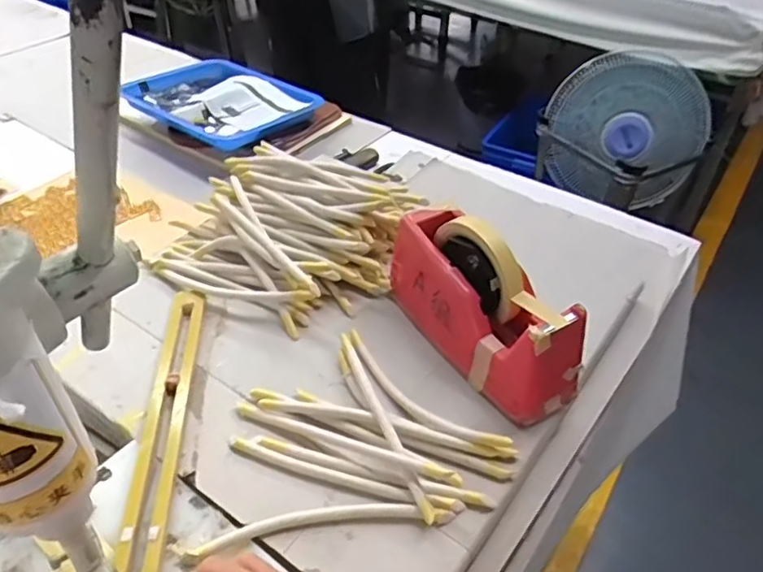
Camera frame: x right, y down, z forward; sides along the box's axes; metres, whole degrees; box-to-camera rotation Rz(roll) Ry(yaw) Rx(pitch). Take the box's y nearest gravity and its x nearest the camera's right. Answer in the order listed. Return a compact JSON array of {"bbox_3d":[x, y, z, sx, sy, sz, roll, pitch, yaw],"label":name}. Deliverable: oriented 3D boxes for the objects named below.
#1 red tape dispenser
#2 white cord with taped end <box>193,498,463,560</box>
[{"bbox_3d":[0.088,0.008,0.543,0.071,0.116,0.202,-24,48,-27],"label":"red tape dispenser"},{"bbox_3d":[-0.036,0.166,0.437,0.188,0.012,0.021,-5,42,-9],"label":"white cord with taped end"}]

